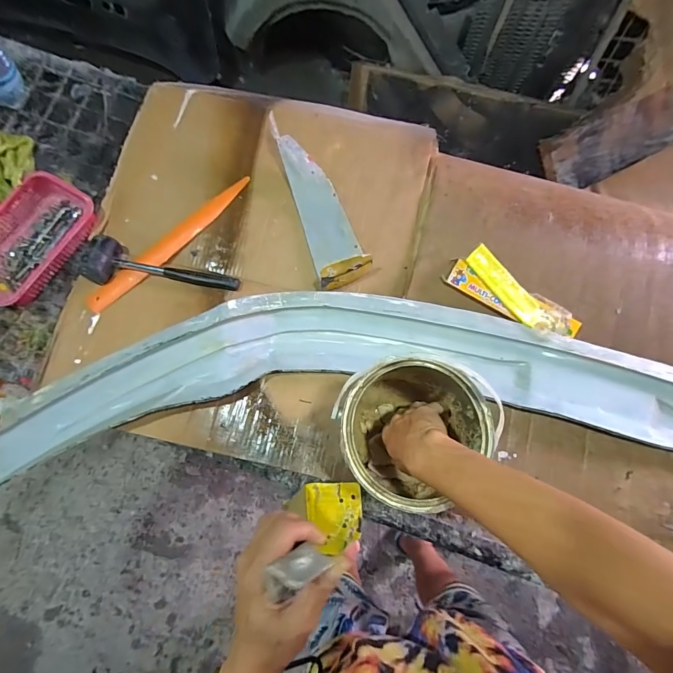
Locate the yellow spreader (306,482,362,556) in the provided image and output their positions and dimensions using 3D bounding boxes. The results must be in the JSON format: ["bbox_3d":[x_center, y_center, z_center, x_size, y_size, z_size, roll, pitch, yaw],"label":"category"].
[{"bbox_3d":[-0.004,0.264,0.555,0.080,0.006,0.092,-7,66,12],"label":"yellow spreader"}]

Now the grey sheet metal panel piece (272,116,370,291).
[{"bbox_3d":[-0.027,-0.234,0.654,0.094,0.059,0.301,-16,76,-4],"label":"grey sheet metal panel piece"}]

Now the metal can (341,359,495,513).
[{"bbox_3d":[0.090,0.123,0.501,0.162,0.192,0.151,0,75,0],"label":"metal can"}]

